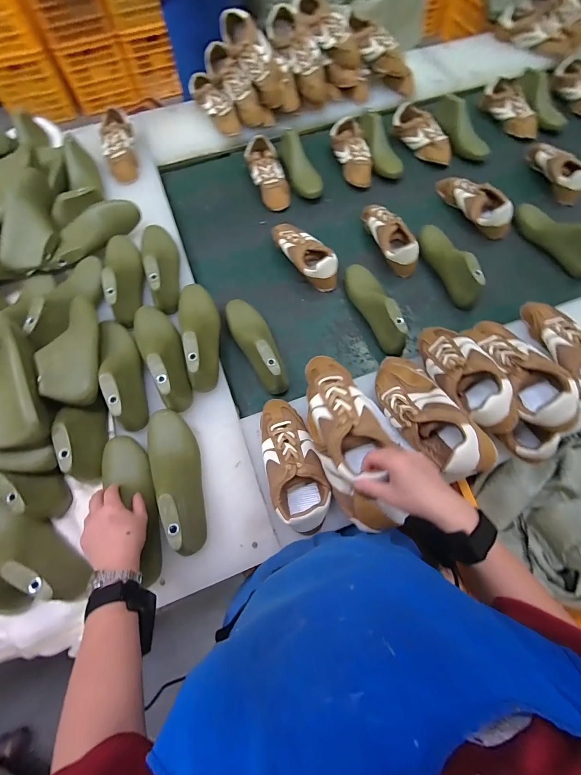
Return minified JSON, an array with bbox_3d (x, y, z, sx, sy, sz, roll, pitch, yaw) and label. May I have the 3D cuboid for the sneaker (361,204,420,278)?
[{"bbox_3d":[0.239,-0.387,0.804,0.076,0.066,0.239,-21,69,-6],"label":"sneaker"}]

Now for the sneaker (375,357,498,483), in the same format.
[{"bbox_3d":[0.217,0.031,0.548,0.100,0.081,0.262,-20,45,-6],"label":"sneaker"}]

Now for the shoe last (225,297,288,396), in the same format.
[{"bbox_3d":[-0.075,-0.103,0.676,0.079,0.075,0.241,-23,70,-7],"label":"shoe last"}]

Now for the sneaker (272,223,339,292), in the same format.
[{"bbox_3d":[0.030,-0.332,0.795,0.089,0.069,0.232,-34,71,-11],"label":"sneaker"}]

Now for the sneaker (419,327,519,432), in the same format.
[{"bbox_3d":[0.299,-0.033,0.562,0.096,0.080,0.235,-16,50,-4],"label":"sneaker"}]

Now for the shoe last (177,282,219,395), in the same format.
[{"bbox_3d":[-0.183,-0.114,0.648,0.078,0.098,0.249,-13,69,-3],"label":"shoe last"}]

